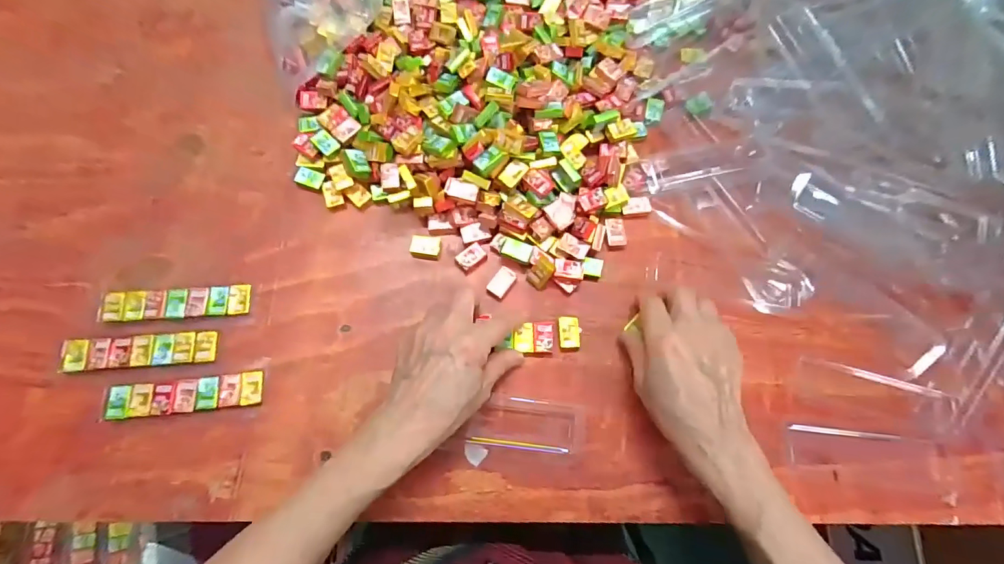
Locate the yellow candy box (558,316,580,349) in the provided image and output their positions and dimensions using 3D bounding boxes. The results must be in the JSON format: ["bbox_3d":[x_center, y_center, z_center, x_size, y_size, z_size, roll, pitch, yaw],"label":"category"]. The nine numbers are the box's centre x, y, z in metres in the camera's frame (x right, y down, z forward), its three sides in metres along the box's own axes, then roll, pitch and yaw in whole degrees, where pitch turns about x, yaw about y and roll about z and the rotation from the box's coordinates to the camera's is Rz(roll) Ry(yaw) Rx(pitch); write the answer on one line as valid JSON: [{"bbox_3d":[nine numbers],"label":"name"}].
[{"bbox_3d":[0.057,0.043,0.383,0.017,0.010,0.027,-1,73,-1],"label":"yellow candy box"}]

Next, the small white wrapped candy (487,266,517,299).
[{"bbox_3d":[0.000,0.001,0.393,0.017,0.008,0.025,37,76,10],"label":"small white wrapped candy"}]

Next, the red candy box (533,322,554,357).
[{"bbox_3d":[0.035,0.048,0.381,0.017,0.007,0.028,2,73,0],"label":"red candy box"}]

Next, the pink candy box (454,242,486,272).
[{"bbox_3d":[-0.027,-0.022,0.399,0.025,0.009,0.017,-35,77,-10],"label":"pink candy box"}]

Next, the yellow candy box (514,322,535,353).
[{"bbox_3d":[0.018,0.047,0.379,0.017,0.007,0.025,2,73,0],"label":"yellow candy box"}]

